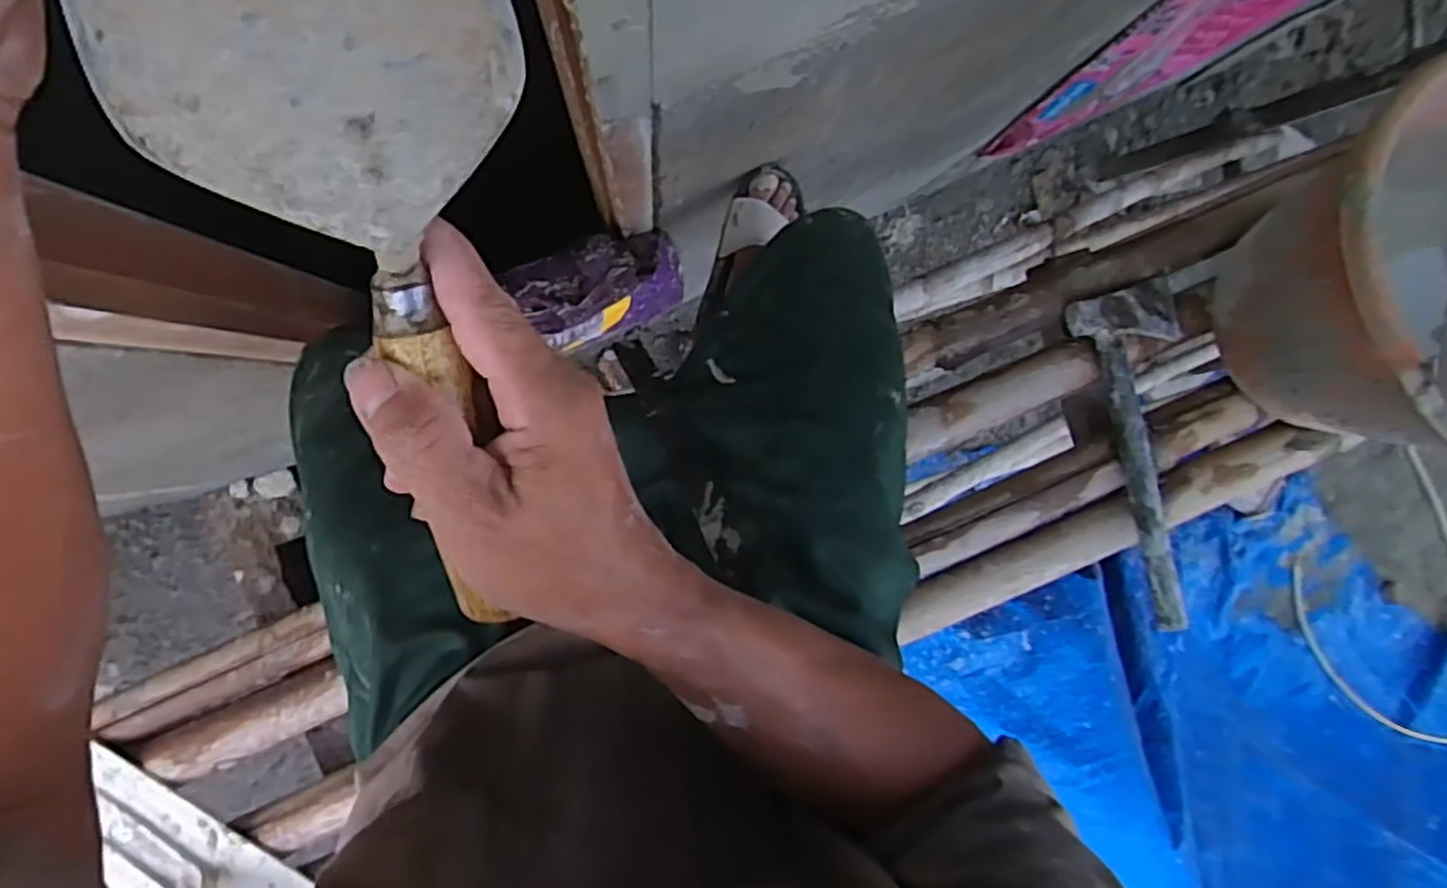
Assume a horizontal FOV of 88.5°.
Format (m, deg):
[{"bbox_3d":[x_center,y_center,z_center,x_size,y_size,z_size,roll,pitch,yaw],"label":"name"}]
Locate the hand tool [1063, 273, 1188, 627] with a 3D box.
[{"bbox_3d":[0.360,0.001,0.607,0.092,0.060,0.261,-13,95,-4],"label":"hand tool"}]

